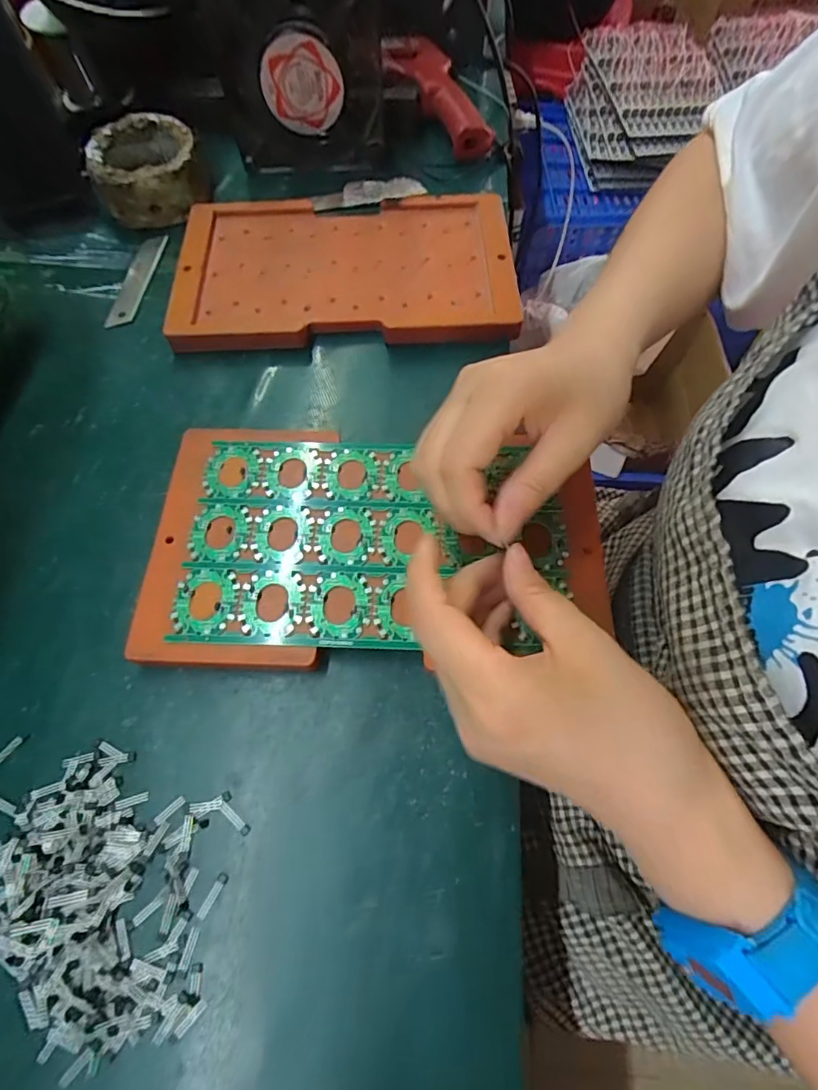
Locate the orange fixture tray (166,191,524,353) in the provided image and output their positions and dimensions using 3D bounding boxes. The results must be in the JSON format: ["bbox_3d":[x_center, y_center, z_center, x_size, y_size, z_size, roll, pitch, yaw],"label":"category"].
[{"bbox_3d":[-0.046,-0.207,0.376,0.237,0.016,0.143,-2,64,-2],"label":"orange fixture tray"}]

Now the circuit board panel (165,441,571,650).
[{"bbox_3d":[-0.018,-0.005,0.278,0.199,0.007,0.120,1,66,3],"label":"circuit board panel"}]

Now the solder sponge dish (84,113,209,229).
[{"bbox_3d":[-0.205,-0.297,0.405,0.080,0.038,0.082,-1,66,2],"label":"solder sponge dish"}]

